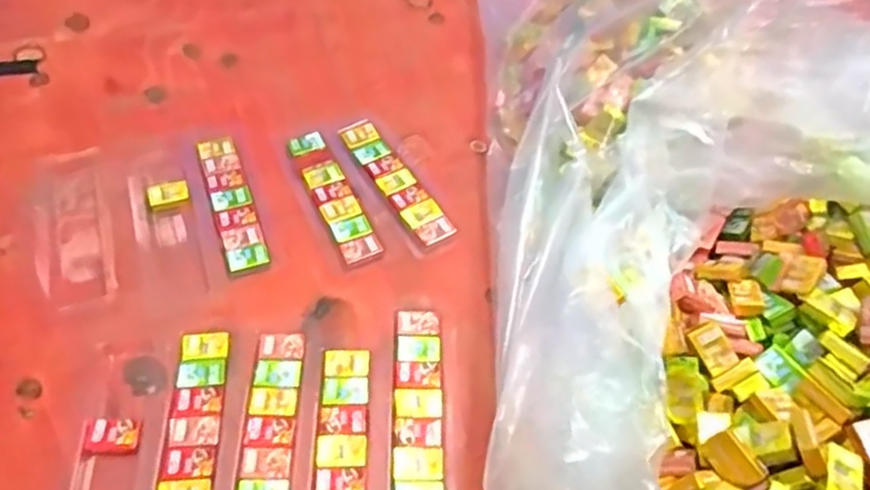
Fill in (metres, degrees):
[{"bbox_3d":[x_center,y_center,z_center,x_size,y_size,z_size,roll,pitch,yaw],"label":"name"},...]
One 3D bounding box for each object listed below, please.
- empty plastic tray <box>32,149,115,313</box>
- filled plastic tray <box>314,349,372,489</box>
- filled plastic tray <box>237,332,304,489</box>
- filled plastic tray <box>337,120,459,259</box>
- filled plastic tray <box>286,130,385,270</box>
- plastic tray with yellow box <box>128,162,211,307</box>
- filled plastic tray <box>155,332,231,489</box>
[{"bbox_3d":[-0.241,-0.014,0.451,0.045,0.010,0.126,-16,55,-14],"label":"empty plastic tray"},{"bbox_3d":[-0.049,0.110,0.362,0.027,0.006,0.119,0,52,-2],"label":"filled plastic tray"},{"bbox_3d":[-0.088,0.098,0.364,0.026,0.004,0.120,0,52,-2],"label":"filled plastic tray"},{"bbox_3d":[-0.029,-0.043,0.479,0.033,0.013,0.122,-24,57,-19],"label":"filled plastic tray"},{"bbox_3d":[-0.070,-0.034,0.470,0.026,0.010,0.121,-20,56,-17],"label":"filled plastic tray"},{"bbox_3d":[-0.176,-0.012,0.446,0.039,0.010,0.119,-17,55,-14],"label":"plastic tray with yellow box"},{"bbox_3d":[-0.129,0.100,0.364,0.029,0.005,0.118,-2,52,-4],"label":"filled plastic tray"}]

